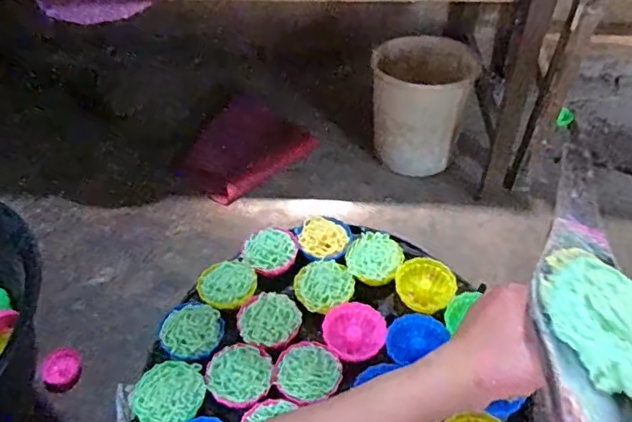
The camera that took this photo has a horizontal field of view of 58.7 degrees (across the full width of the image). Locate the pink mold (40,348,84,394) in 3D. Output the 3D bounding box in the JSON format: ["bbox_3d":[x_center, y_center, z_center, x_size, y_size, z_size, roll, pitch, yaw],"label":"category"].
[{"bbox_3d":[-0.430,0.269,0.956,0.055,0.038,0.070,2,47,1],"label":"pink mold"}]

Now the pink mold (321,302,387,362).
[{"bbox_3d":[0.038,0.119,0.559,0.065,0.019,0.056,-28,53,-24],"label":"pink mold"}]

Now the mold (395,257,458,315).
[{"bbox_3d":[0.116,0.079,0.596,0.060,0.020,0.055,0,47,0],"label":"mold"}]

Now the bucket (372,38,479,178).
[{"bbox_3d":[0.241,-0.238,1.291,0.216,0.237,0.224,0,47,0],"label":"bucket"}]

